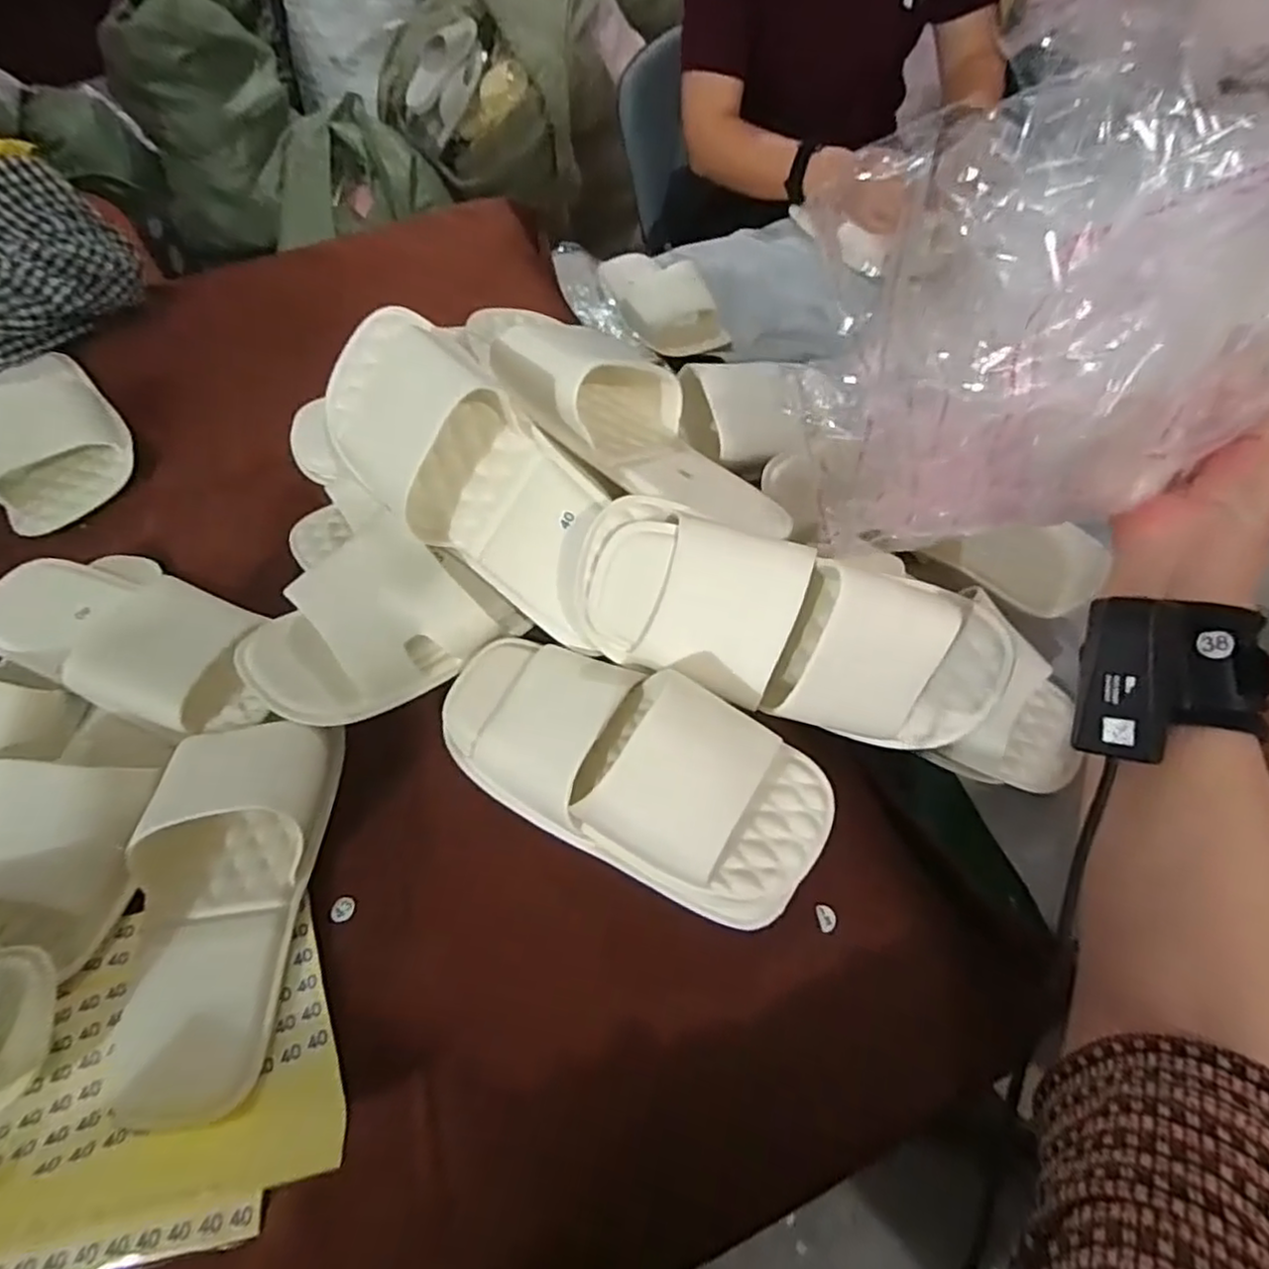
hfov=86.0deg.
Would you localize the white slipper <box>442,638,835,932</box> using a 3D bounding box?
[{"bbox_3d":[-0.013,0.065,0.374,0.239,0.067,0.096,22,61,18],"label":"white slipper"}]

